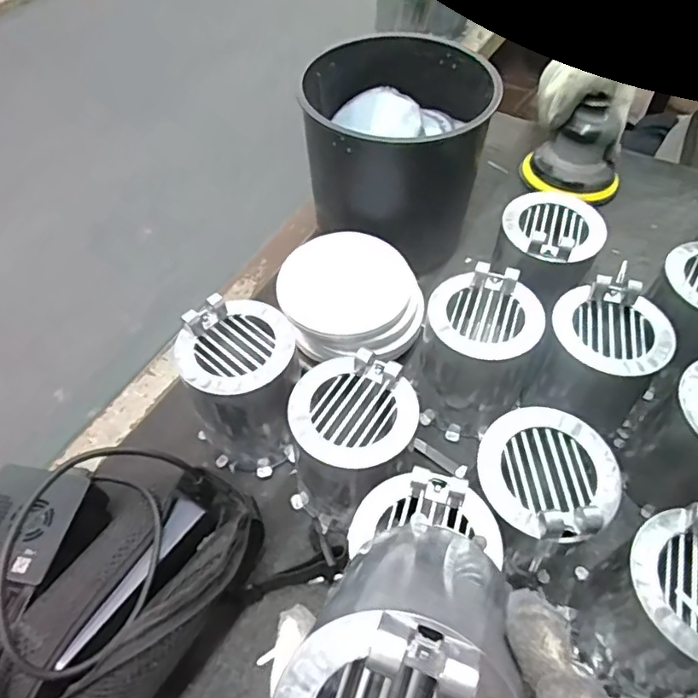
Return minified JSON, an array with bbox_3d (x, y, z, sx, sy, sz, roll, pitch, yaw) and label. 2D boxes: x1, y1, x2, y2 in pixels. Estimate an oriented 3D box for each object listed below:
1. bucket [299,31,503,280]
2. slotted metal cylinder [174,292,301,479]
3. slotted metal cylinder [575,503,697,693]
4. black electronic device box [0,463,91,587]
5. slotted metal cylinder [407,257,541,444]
[{"bbox_3d":[0.047,-0.197,0.577,0.167,0.154,0.186,-5,53,-2],"label":"bucket"},{"bbox_3d":[-0.081,0.034,0.450,0.085,0.123,0.092,-9,53,-6],"label":"slotted metal cylinder"},{"bbox_3d":[0.201,0.162,0.350,0.083,0.124,0.084,-1,53,1],"label":"slotted metal cylinder"},{"bbox_3d":[-0.228,0.121,0.393,0.070,0.020,0.074,9,54,8],"label":"black electronic device box"},{"bbox_3d":[0.103,0.007,0.467,0.087,0.114,0.089,15,55,12],"label":"slotted metal cylinder"}]

